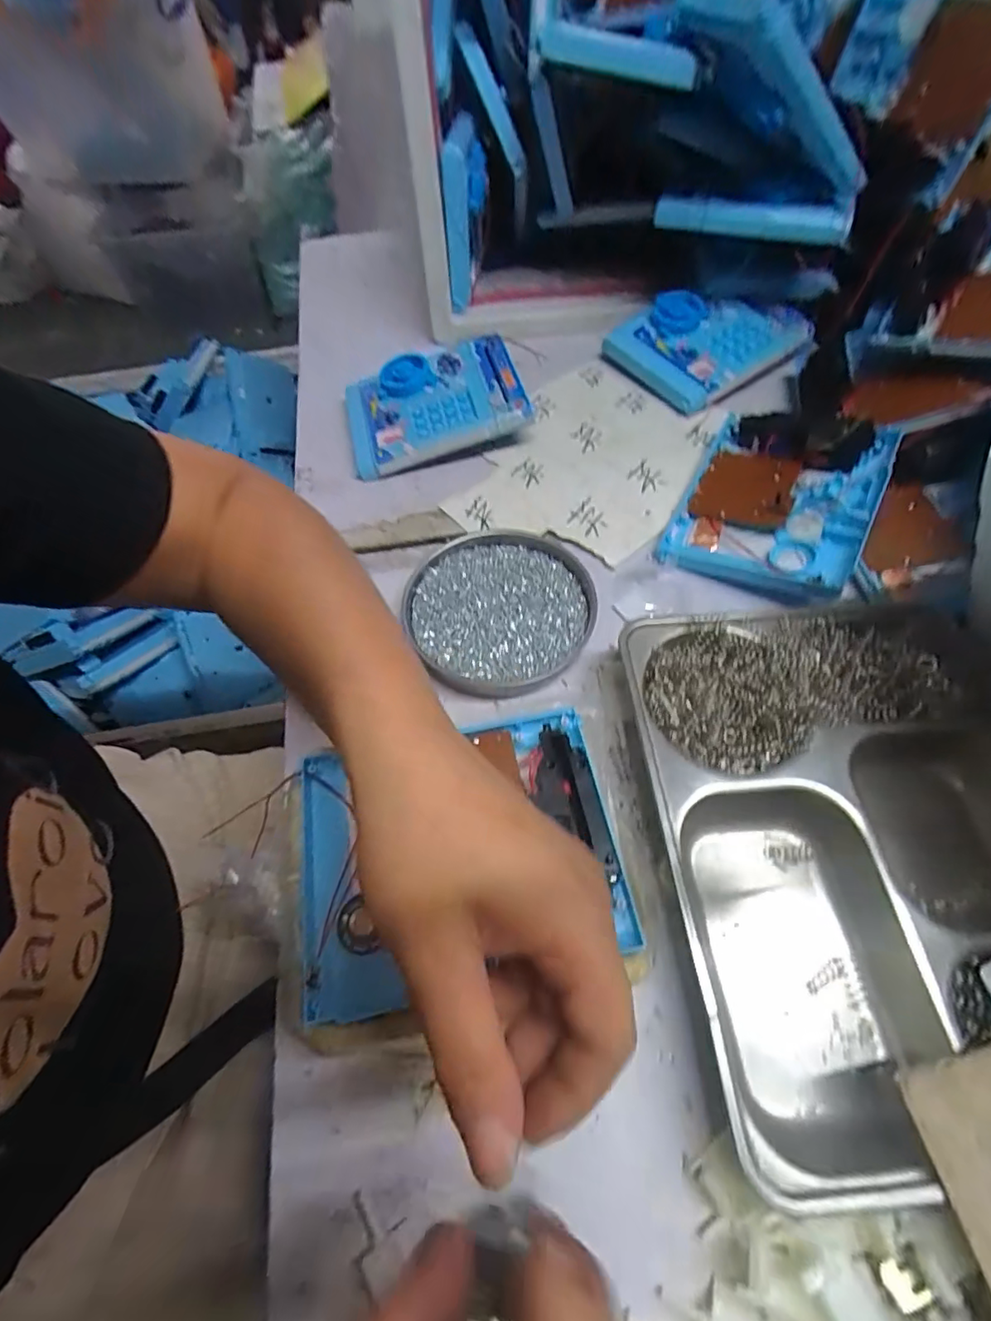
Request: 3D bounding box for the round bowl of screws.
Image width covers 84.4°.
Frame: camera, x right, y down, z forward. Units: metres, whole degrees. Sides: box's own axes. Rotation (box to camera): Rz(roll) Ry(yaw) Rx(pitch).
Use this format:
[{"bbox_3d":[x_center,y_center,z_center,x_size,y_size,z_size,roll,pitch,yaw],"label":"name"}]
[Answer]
[{"bbox_3d":[0.003,-0.039,0.403,0.132,0.014,0.134,-1,58,2],"label":"round bowl of screws"}]

